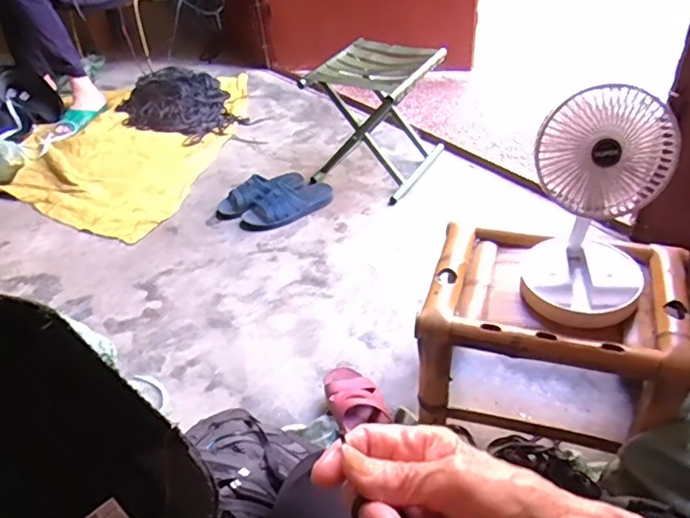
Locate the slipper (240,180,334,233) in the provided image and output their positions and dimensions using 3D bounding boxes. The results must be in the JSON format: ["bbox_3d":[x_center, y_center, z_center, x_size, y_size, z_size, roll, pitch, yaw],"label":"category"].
[{"bbox_3d":[-0.146,-0.147,1.458,0.252,0.059,0.116,-33,47,-28],"label":"slipper"}]

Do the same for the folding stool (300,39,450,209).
[{"bbox_3d":[0.082,-0.376,1.509,0.299,0.315,0.297,16,45,25],"label":"folding stool"}]

